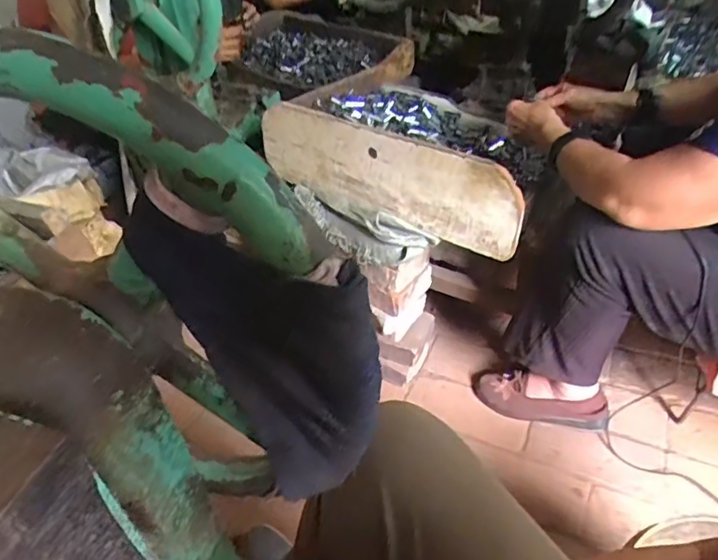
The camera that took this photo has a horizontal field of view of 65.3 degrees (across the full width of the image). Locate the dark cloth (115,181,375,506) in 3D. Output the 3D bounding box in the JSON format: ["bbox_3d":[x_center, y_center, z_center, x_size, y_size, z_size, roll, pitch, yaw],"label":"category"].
[{"bbox_3d":[-0.052,0.044,0.314,0.121,0.172,0.034,18,44,23],"label":"dark cloth"}]

